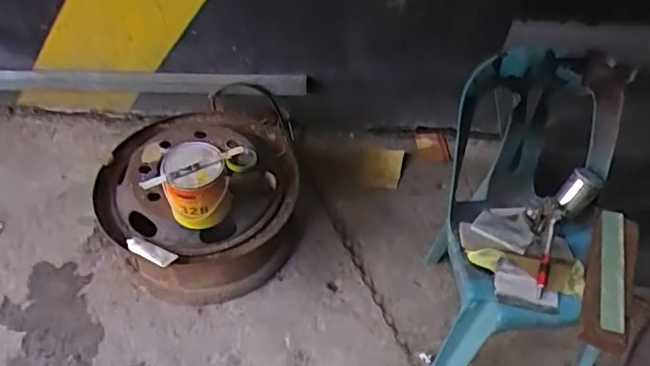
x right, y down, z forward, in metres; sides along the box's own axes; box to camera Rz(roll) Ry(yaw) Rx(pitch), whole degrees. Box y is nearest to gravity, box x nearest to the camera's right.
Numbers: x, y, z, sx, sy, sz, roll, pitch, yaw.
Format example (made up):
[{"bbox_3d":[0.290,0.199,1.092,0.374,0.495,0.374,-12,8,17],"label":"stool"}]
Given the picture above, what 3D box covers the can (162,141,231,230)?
[{"bbox_3d":[-0.308,0.005,1.403,0.150,0.164,0.161,0,51,-5],"label":"can"}]

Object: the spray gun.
[{"bbox_3d":[0.524,0.095,1.332,0.114,0.090,0.333,29,76,19],"label":"spray gun"}]

